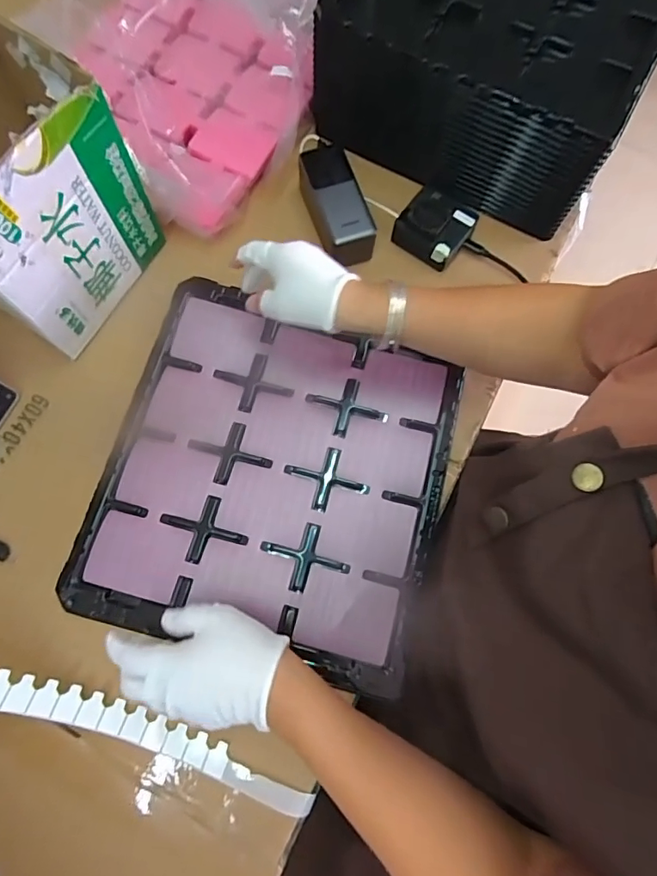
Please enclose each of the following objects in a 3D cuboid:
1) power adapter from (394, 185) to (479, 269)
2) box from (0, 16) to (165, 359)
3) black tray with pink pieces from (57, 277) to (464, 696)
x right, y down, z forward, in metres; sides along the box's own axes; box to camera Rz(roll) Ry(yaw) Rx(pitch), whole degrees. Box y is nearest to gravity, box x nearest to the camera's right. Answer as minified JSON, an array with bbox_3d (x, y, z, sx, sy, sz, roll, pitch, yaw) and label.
[{"bbox_3d":[0.125,-0.250,0.568,0.078,0.034,0.073,32,77,8],"label":"power adapter"},{"bbox_3d":[-0.288,-0.227,0.469,0.146,0.201,0.180,32,77,7],"label":"box"},{"bbox_3d":[-0.055,0.035,0.501,0.330,0.017,0.340,15,75,3],"label":"black tray with pink pieces"}]

